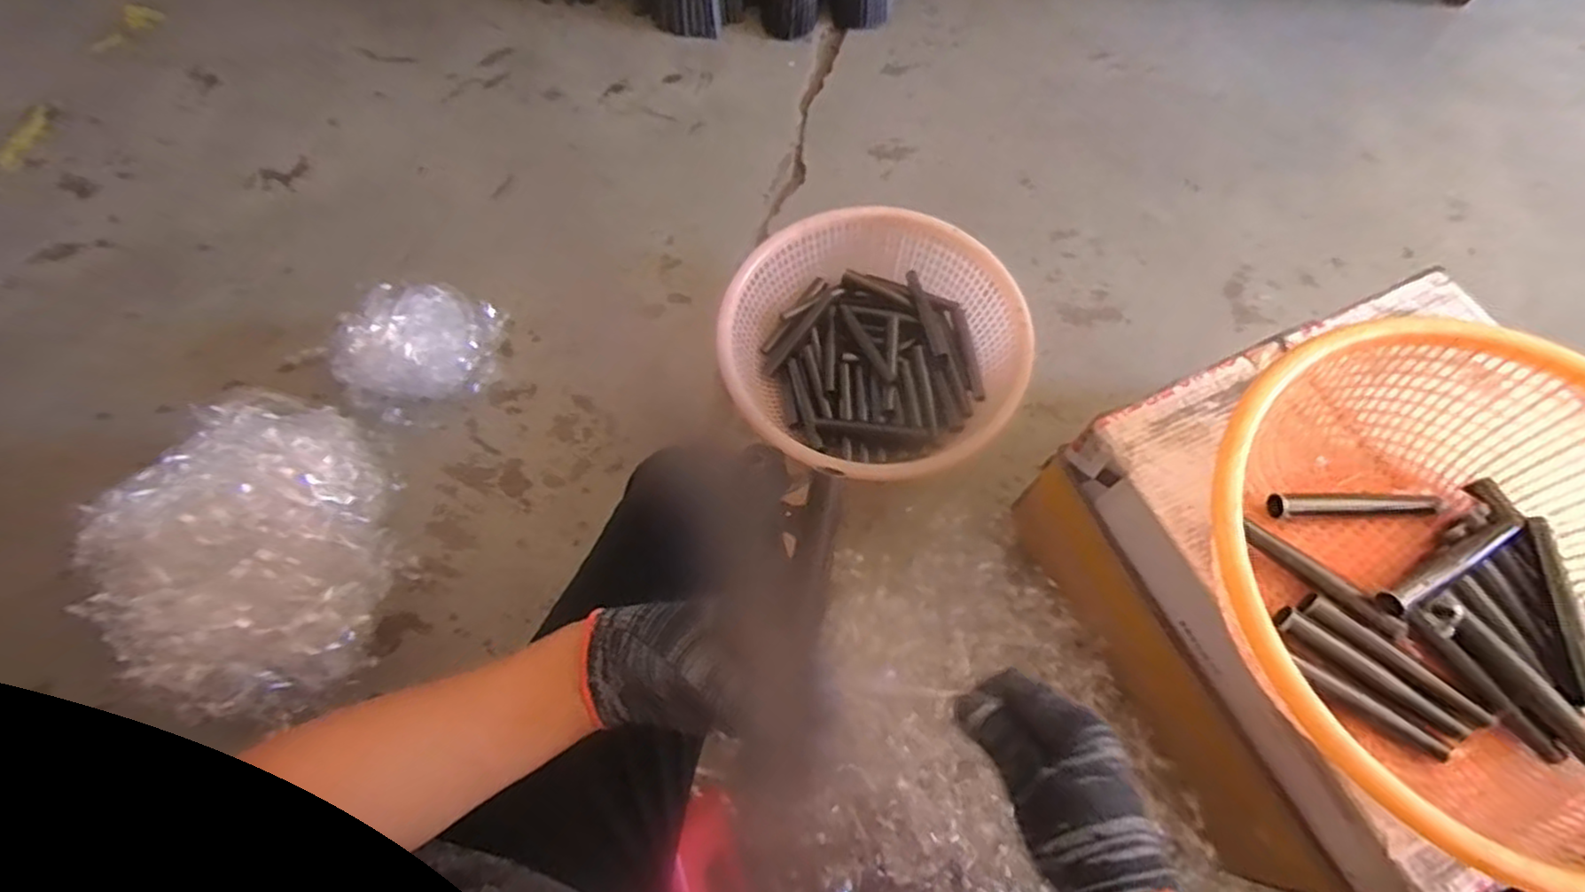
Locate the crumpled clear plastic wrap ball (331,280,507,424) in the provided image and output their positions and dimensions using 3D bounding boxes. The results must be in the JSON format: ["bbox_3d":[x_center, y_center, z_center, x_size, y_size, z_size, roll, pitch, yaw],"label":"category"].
[{"bbox_3d":[-0.520,-0.131,0.975,0.176,0.150,0.173,-1,67,1],"label":"crumpled clear plastic wrap ball"}]

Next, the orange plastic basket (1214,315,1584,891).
[{"bbox_3d":[0.517,0.107,0.544,0.386,0.132,0.390,-20,68,-6],"label":"orange plastic basket"}]

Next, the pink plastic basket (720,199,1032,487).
[{"bbox_3d":[0.111,-0.136,0.962,0.383,0.161,0.394,-11,67,-3],"label":"pink plastic basket"}]

